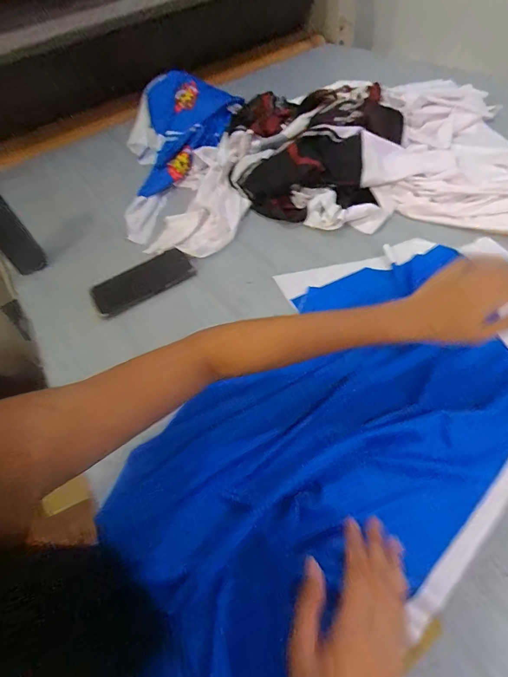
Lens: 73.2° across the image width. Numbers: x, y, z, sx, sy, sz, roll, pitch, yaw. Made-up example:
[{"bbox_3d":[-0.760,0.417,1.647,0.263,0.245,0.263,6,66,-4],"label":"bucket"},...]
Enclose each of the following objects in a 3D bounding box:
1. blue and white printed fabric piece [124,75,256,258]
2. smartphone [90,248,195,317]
[{"bbox_3d":[-0.148,-0.392,0.734,0.283,0.114,0.562,-13,53,-1],"label":"blue and white printed fabric piece"},{"bbox_3d":[-0.191,-0.102,0.589,0.167,0.014,0.084,-26,59,-6],"label":"smartphone"}]

